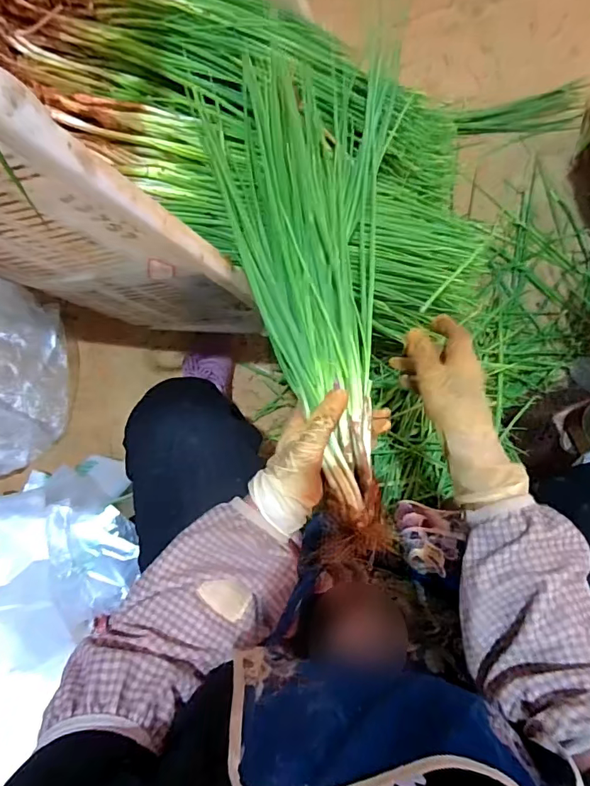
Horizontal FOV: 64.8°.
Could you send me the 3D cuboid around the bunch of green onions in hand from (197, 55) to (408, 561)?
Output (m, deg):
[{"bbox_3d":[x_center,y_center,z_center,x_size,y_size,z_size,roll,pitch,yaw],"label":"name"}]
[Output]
[{"bbox_3d":[0.035,-0.104,0.476,0.191,0.062,0.505,-4,79,-4],"label":"bunch of green onions in hand"}]

